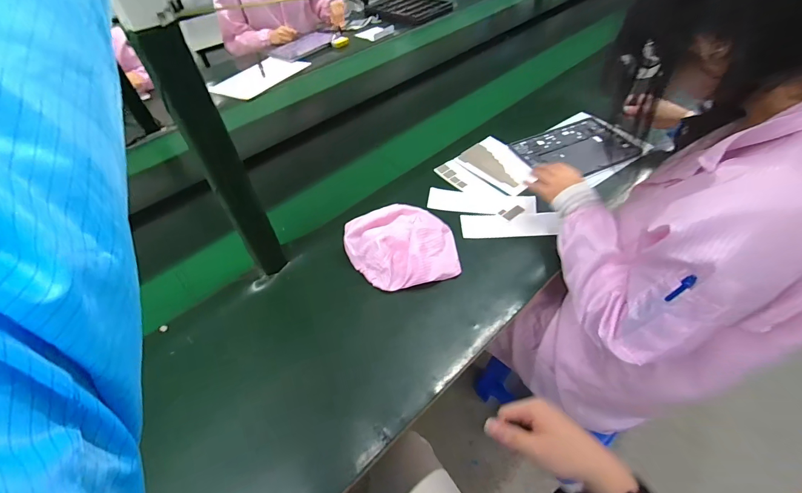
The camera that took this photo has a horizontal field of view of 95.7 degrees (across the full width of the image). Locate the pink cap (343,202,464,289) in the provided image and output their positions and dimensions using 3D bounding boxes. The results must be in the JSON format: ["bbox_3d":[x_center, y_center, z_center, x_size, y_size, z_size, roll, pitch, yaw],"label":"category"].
[{"bbox_3d":[-0.003,-0.006,0.669,0.202,0.045,0.183,-8,48,-2],"label":"pink cap"}]

